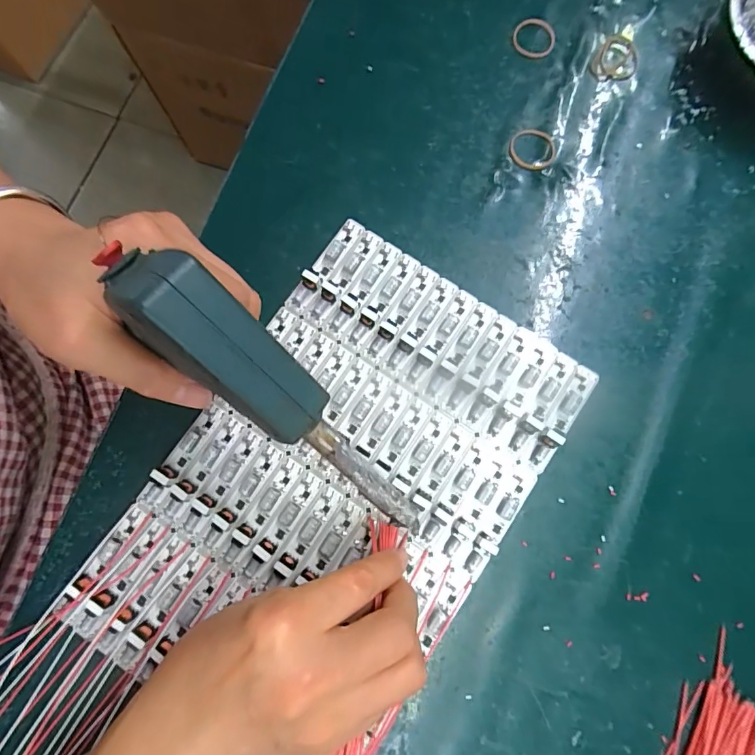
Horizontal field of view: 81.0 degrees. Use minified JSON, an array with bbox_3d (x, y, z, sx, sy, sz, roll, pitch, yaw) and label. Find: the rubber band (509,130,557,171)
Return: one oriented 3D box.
[{"bbox_3d":[0.108,-0.159,0.308,0.032,0.004,0.030,6,80,2],"label":"rubber band"}]

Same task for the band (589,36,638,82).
[{"bbox_3d":[0.171,-0.226,0.315,0.029,0.005,0.040,40,83,7],"label":"band"}]

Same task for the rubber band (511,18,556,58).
[{"bbox_3d":[0.115,-0.249,0.324,0.031,0.006,0.031,0,80,1],"label":"rubber band"}]

